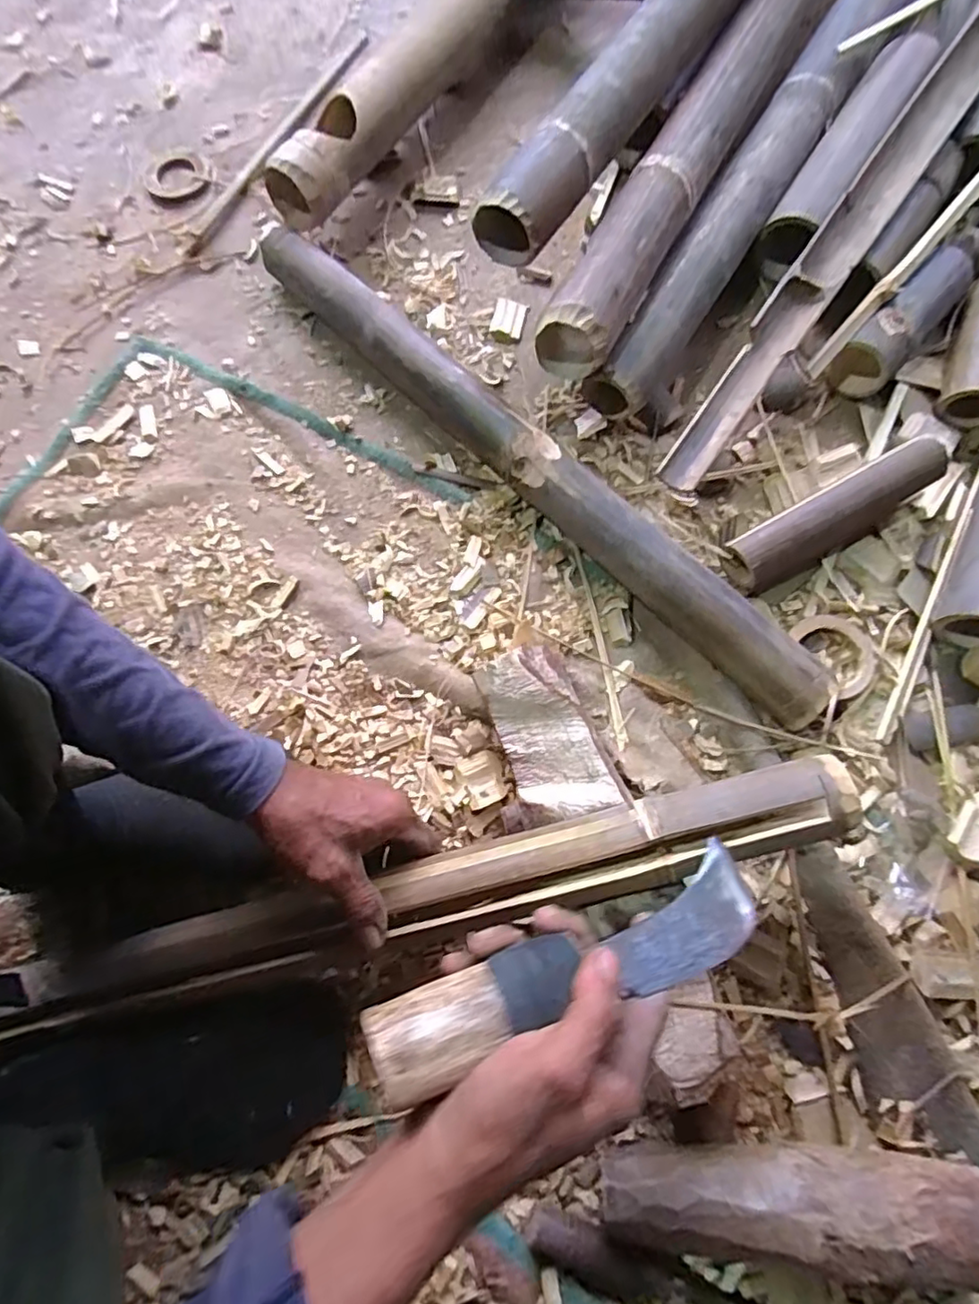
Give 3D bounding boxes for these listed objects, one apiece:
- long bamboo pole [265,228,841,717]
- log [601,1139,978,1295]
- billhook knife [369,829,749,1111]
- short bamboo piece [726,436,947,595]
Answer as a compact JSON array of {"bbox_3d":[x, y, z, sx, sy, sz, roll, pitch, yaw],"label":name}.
[{"bbox_3d":[0.025,-0.173,0.553,0.649,0.063,0.051,44,81,10],"label":"long bamboo pole"},{"bbox_3d":[0.201,0.368,0.409,0.250,0.069,0.070,0,76,1],"label":"log"},{"bbox_3d":[0.053,0.165,0.328,0.234,0.030,0.047,-9,75,-25],"label":"billhook knife"},{"bbox_3d":[0.299,-0.115,0.535,0.200,0.048,0.048,-28,77,-6],"label":"short bamboo piece"}]

